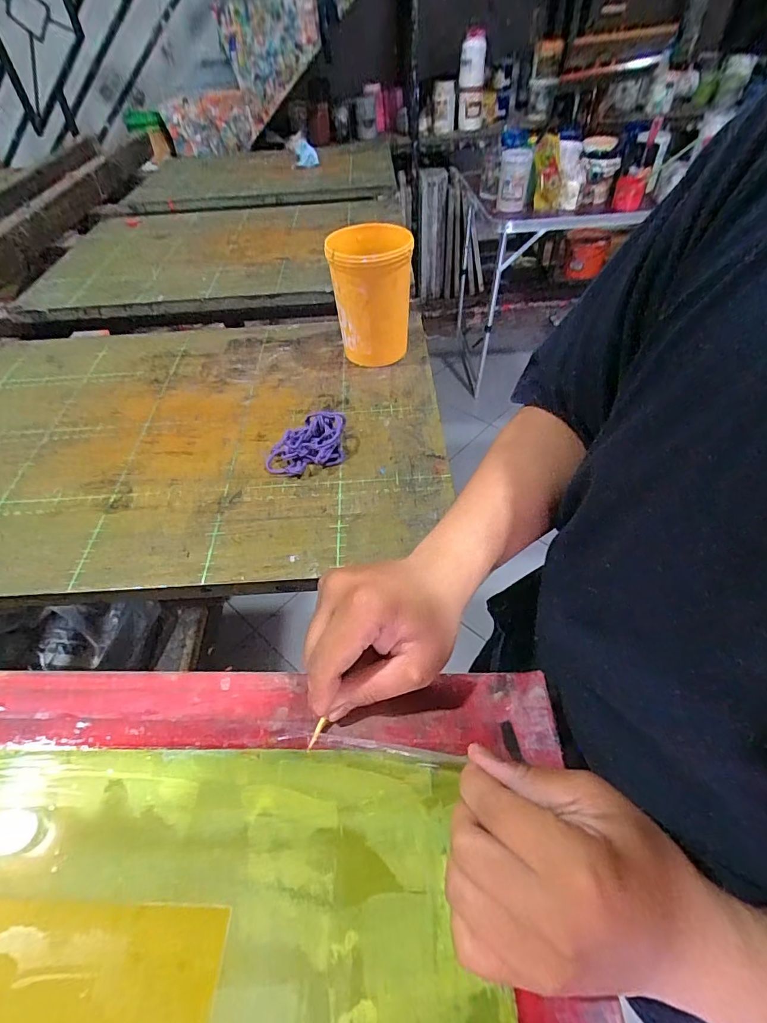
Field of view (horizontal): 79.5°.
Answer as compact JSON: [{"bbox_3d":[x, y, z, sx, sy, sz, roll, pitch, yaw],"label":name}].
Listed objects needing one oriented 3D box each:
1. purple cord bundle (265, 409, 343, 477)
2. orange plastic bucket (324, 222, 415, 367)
[{"bbox_3d":[-0.072,-0.064,0.426,0.071,0.029,0.053,-7,49,-2],"label":"purple cord bundle"},{"bbox_3d":[-0.012,-0.234,0.511,0.084,0.124,0.096,-6,48,-1],"label":"orange plastic bucket"}]

